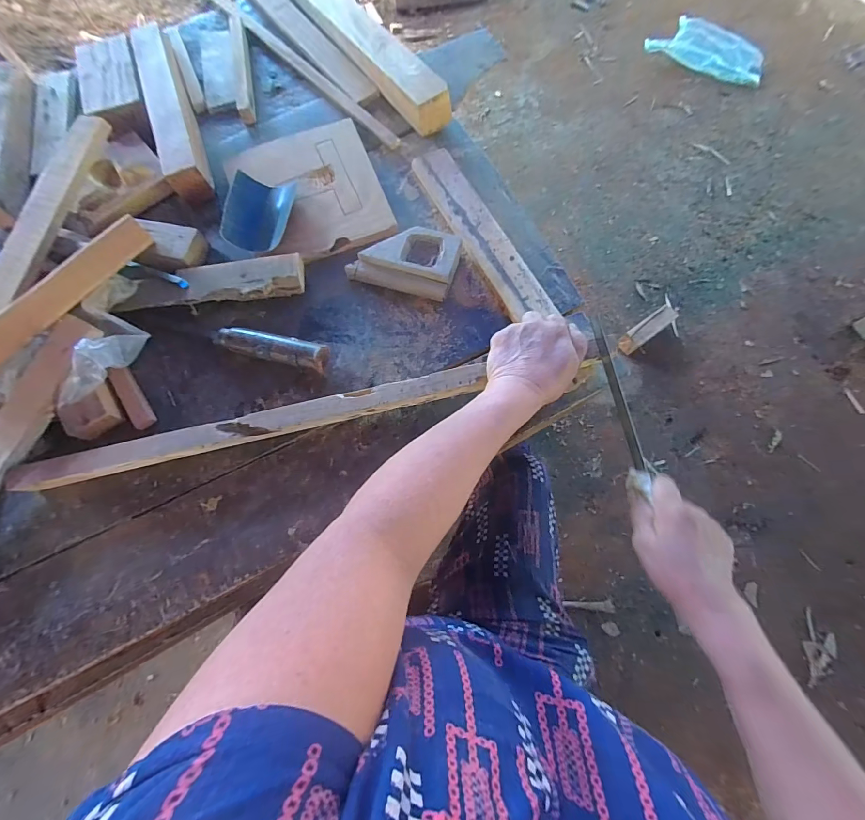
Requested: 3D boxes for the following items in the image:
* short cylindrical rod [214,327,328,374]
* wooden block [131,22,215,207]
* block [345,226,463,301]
[{"bbox_3d":[-0.180,-0.067,0.434,0.127,0.033,0.030,12,74,4],"label":"short cylindrical rod"},{"bbox_3d":[-0.351,-0.401,0.514,0.048,0.041,0.295,-21,74,-5],"label":"wooden block"},{"bbox_3d":[-0.034,-0.181,0.462,0.126,0.035,0.076,14,74,5],"label":"block"}]

